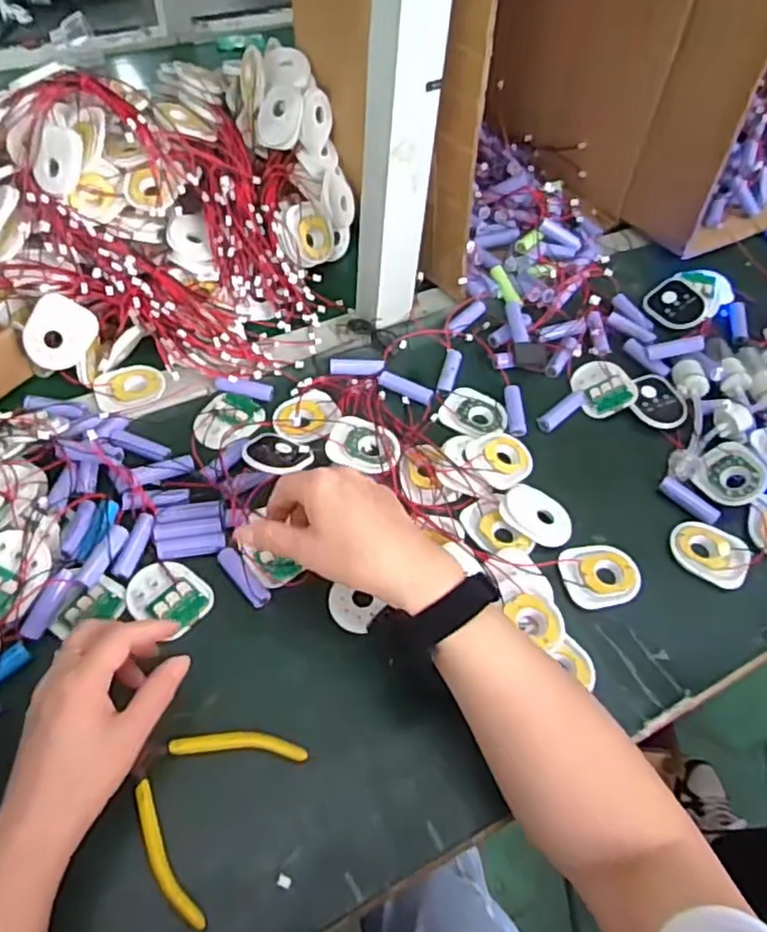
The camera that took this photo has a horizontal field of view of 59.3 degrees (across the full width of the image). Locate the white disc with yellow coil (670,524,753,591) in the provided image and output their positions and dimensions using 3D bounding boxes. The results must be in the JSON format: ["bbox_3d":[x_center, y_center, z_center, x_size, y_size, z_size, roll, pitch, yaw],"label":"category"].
[{"bbox_3d":[0.253,0.068,0.522,0.058,0.011,0.042,34,59,19],"label":"white disc with yellow coil"}]

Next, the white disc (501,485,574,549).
[{"bbox_3d":[0.121,0.038,0.530,0.057,0.010,0.044,26,57,14],"label":"white disc"}]

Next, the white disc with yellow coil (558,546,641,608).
[{"bbox_3d":[0.164,0.082,0.506,0.055,0.007,0.050,-2,55,-5],"label":"white disc with yellow coil"}]

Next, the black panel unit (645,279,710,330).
[{"bbox_3d":[0.300,-0.167,0.690,0.058,0.014,0.063,34,59,19],"label":"black panel unit"}]

